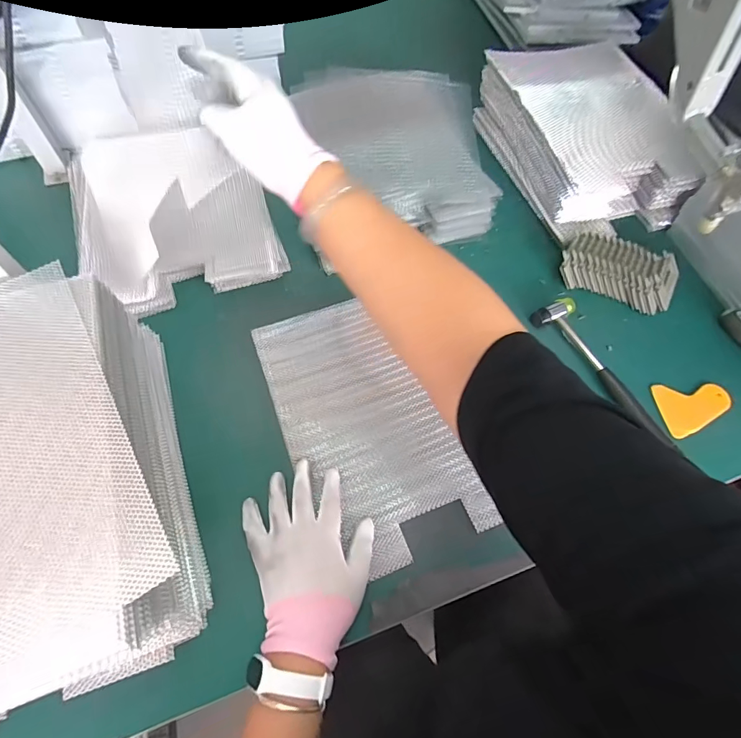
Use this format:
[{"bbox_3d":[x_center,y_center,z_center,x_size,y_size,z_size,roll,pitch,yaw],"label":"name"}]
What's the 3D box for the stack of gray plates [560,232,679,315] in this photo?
[{"bbox_3d":[0.368,-0.144,0.629,0.172,0.040,0.095,19,63,6],"label":"stack of gray plates"}]

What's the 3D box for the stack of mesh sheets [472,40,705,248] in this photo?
[{"bbox_3d":[0.328,-0.366,0.691,0.185,0.117,0.332,-15,64,-11],"label":"stack of mesh sheets"}]

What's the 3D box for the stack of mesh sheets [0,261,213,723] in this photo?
[{"bbox_3d":[-0.332,0.106,0.387,0.279,0.144,0.356,-17,65,-12],"label":"stack of mesh sheets"}]

